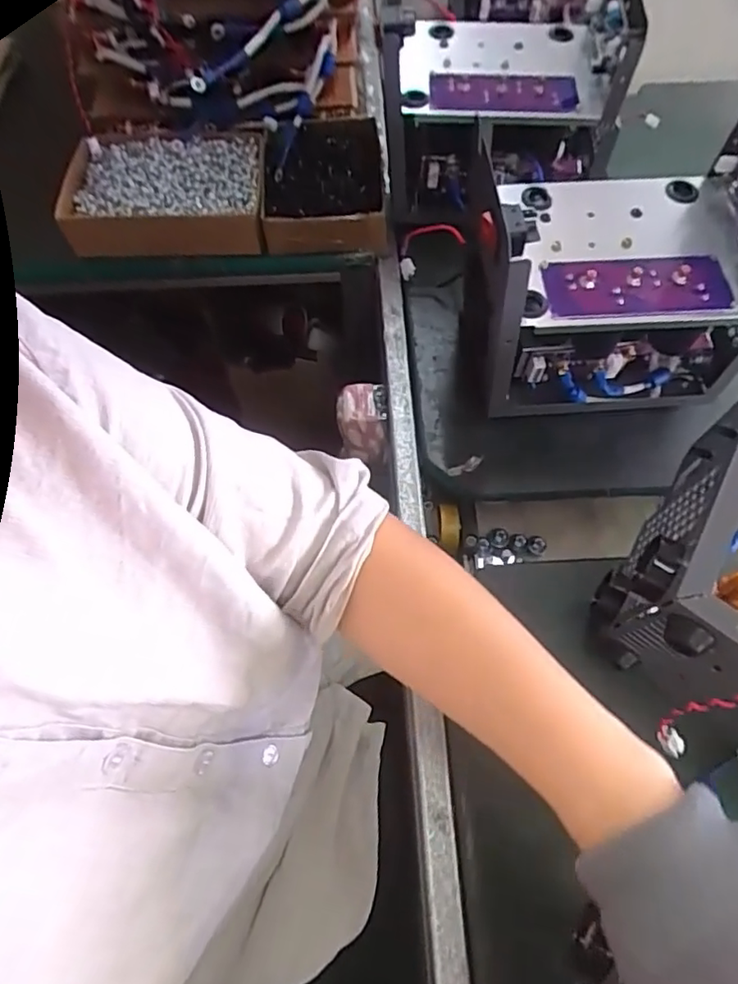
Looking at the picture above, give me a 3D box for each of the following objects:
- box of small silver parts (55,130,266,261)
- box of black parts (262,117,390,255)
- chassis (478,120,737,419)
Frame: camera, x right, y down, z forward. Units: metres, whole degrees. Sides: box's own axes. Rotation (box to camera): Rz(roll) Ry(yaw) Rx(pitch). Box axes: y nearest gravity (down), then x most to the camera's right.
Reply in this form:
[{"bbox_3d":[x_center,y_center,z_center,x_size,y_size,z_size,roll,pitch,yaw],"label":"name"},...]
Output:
[{"bbox_3d":[-0.224,-0.337,0.652,0.211,0.051,0.149,-2,64,0],"label":"box of small silver parts"},{"bbox_3d":[-0.052,-0.351,0.654,0.131,0.044,0.178,-4,64,-1],"label":"box of black parts"},{"bbox_3d":[0.197,-0.176,0.490,0.230,0.193,0.155,-4,64,-1],"label":"chassis"}]

